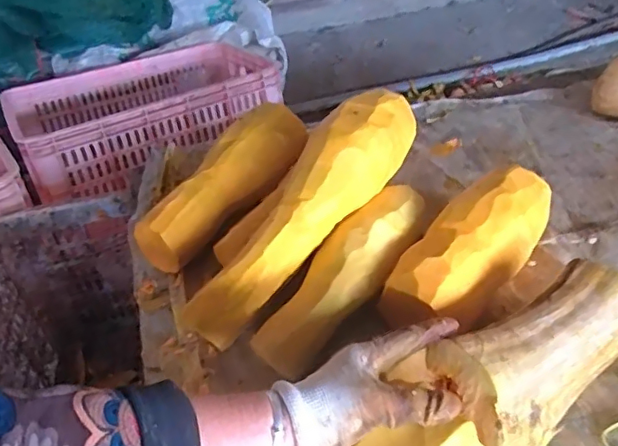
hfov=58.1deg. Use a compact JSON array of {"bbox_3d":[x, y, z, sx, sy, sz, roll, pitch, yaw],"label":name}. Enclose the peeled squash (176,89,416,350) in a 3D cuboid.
[{"bbox_3d":[0.003,-0.018,0.617,0.080,0.079,0.364,29,70,33],"label":"peeled squash"}]

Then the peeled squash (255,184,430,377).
[{"bbox_3d":[0.045,0.047,0.592,0.073,0.066,0.267,27,50,32],"label":"peeled squash"}]

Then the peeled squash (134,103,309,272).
[{"bbox_3d":[-0.108,-0.054,0.720,0.082,0.089,0.269,29,51,33],"label":"peeled squash"}]

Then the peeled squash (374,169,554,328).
[{"bbox_3d":[0.178,0.036,0.607,0.102,0.091,0.249,28,51,33],"label":"peeled squash"}]

